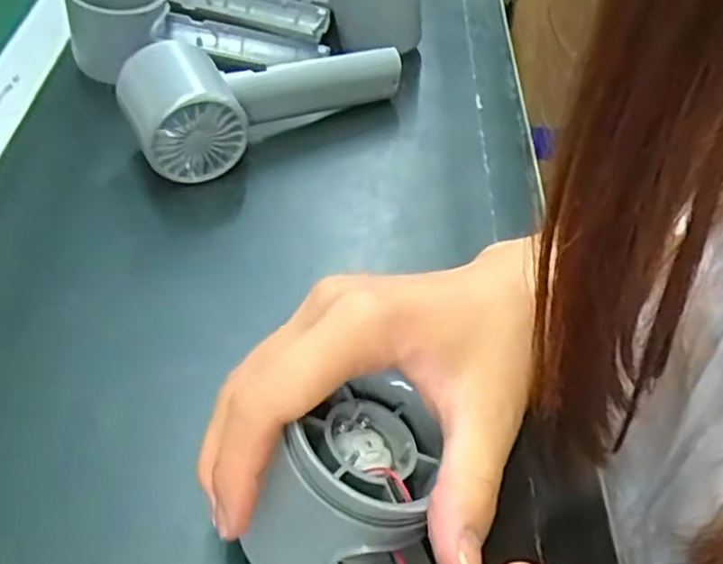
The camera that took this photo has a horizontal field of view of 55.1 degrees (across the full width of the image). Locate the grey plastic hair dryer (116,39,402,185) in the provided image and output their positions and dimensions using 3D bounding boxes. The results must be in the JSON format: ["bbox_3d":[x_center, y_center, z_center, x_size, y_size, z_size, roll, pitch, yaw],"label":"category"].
[{"bbox_3d":[-0.049,-0.107,0.388,0.159,0.057,0.057,-20,53,-17],"label":"grey plastic hair dryer"}]

